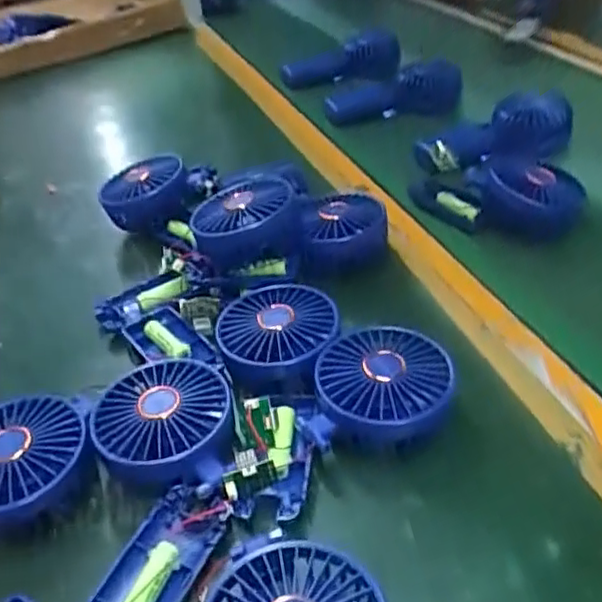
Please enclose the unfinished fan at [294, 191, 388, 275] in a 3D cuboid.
[{"bbox_3d":[0.034,-0.062,0.553,0.076,0.040,0.080,-6,38,-2],"label":"unfinished fan"}]

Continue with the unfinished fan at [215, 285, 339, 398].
[{"bbox_3d":[-0.016,0.025,0.452,0.080,0.036,0.080,-3,38,2],"label":"unfinished fan"}]

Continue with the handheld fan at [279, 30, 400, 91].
[{"bbox_3d":[0.048,-0.328,0.905,0.192,0.059,0.064,2,35,35],"label":"handheld fan"}]

